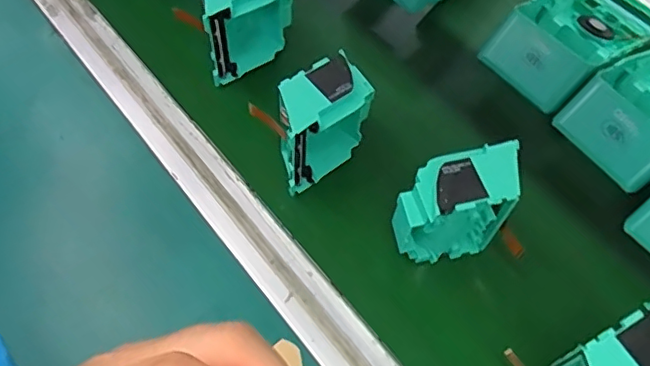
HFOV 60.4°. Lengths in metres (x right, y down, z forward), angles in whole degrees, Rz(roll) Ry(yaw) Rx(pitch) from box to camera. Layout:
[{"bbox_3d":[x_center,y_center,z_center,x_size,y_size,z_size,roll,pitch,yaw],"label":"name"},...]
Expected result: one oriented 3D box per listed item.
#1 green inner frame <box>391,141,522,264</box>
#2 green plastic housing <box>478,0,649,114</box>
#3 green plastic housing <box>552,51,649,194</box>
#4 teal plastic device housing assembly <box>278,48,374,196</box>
[{"bbox_3d":[0.082,0.015,0.358,0.080,0.072,0.040,-8,60,-9],"label":"green inner frame"},{"bbox_3d":[0.219,-0.131,0.465,0.177,0.040,0.085,-33,66,-21],"label":"green plastic housing"},{"bbox_3d":[0.268,-0.066,0.427,0.185,0.038,0.086,-29,65,-20],"label":"green plastic housing"},{"bbox_3d":[-0.004,-0.040,0.394,0.080,0.080,0.042,-35,67,-22],"label":"teal plastic device housing assembly"}]

